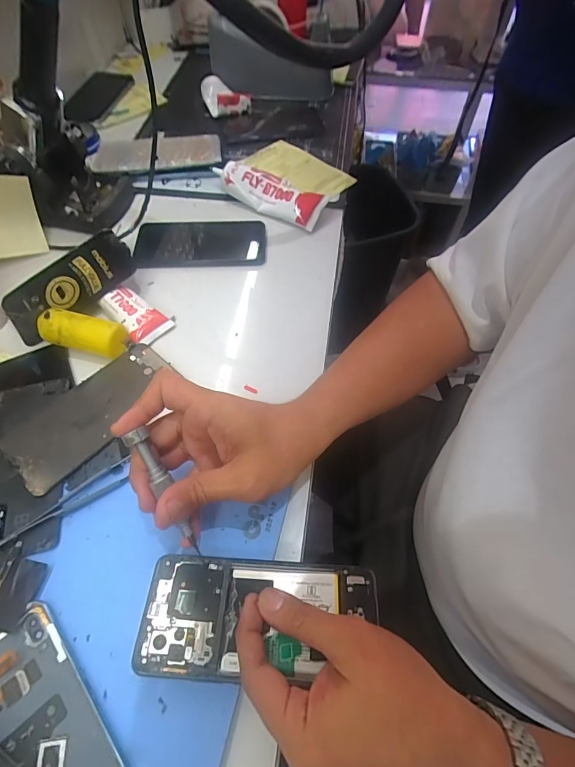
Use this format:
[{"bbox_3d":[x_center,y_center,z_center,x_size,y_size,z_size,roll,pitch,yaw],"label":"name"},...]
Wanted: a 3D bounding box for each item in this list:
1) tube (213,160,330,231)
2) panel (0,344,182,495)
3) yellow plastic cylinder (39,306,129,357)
[{"bbox_3d":[-0.032,-0.252,0.523,0.170,0.035,0.051,25,62,14],"label":"tube"},{"bbox_3d":[-0.178,0.022,0.365,0.151,0.007,0.082,-40,67,-21],"label":"panel"},{"bbox_3d":[-0.205,-0.051,0.395,0.083,0.027,0.033,8,59,5],"label":"yellow plastic cylinder"}]

